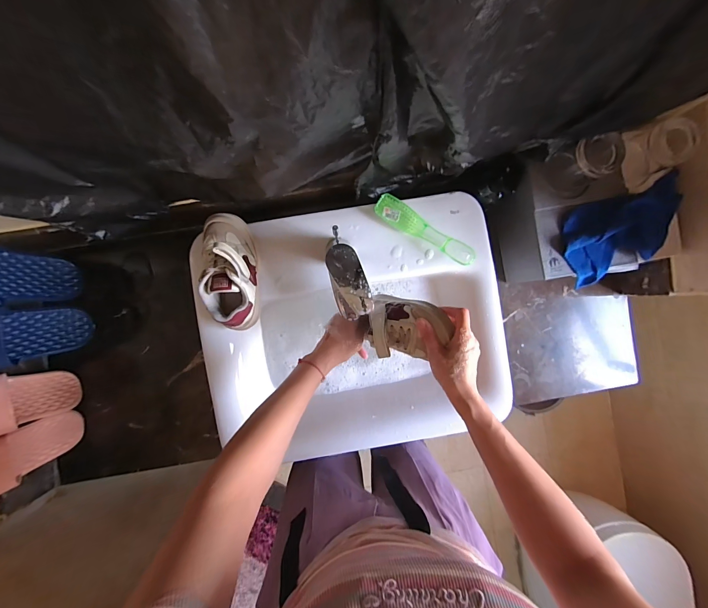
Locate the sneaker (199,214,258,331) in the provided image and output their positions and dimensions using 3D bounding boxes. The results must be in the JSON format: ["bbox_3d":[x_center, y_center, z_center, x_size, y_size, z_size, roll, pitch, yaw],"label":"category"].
[{"bbox_3d":[-0.206,-0.053,0.521,0.081,0.096,0.194,-6,91,-1],"label":"sneaker"}]

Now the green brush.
[{"bbox_3d":[0.123,-0.127,0.557,0.191,0.041,0.042,32,90,-1],"label":"green brush"}]

